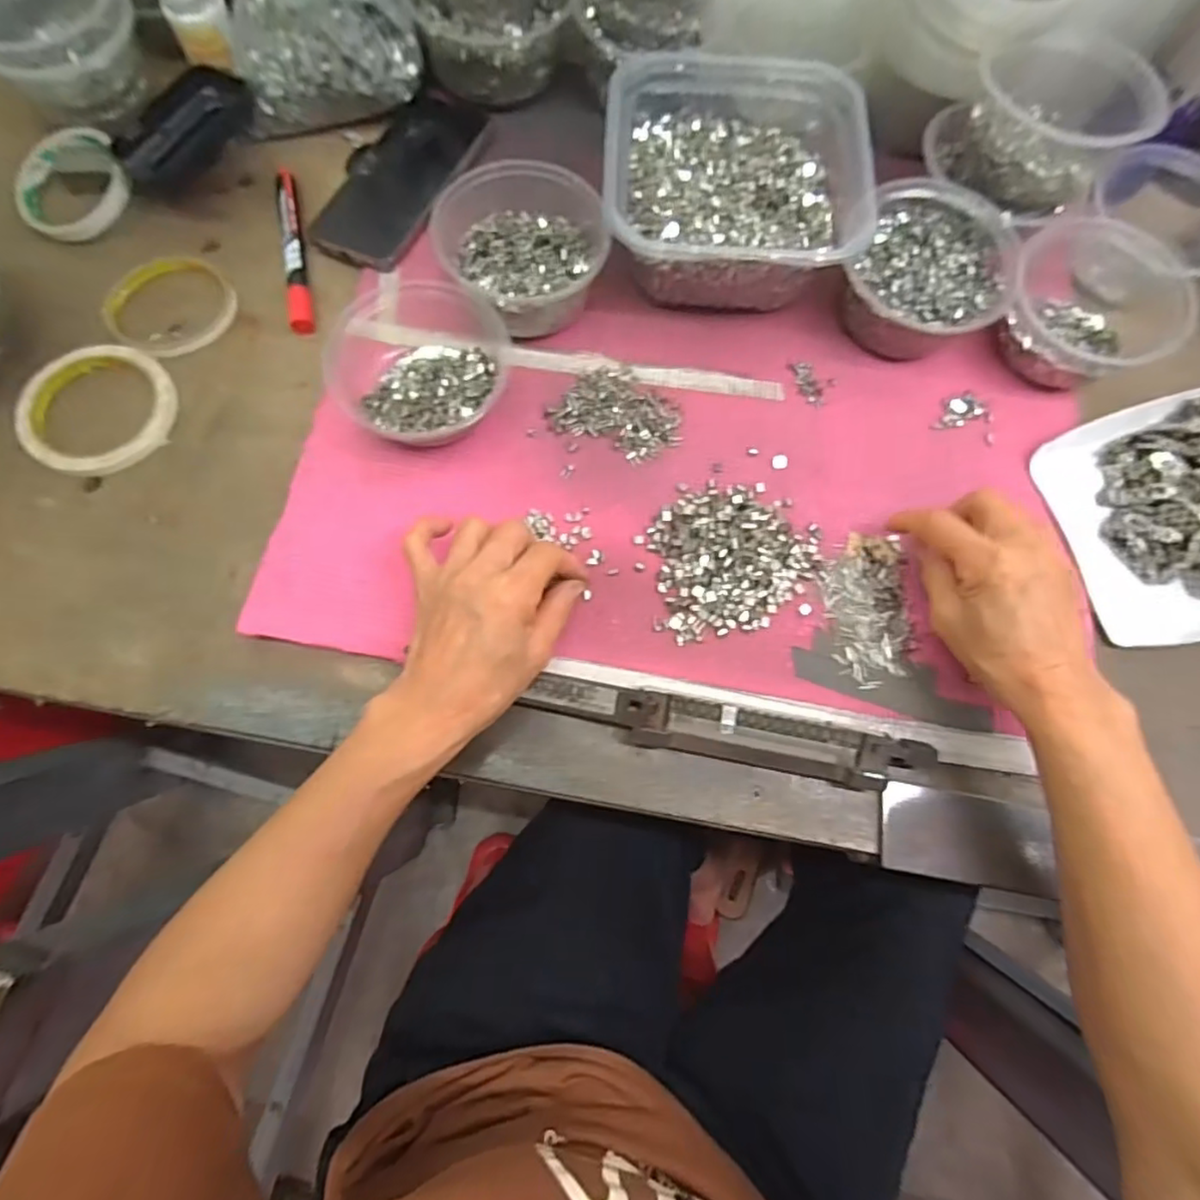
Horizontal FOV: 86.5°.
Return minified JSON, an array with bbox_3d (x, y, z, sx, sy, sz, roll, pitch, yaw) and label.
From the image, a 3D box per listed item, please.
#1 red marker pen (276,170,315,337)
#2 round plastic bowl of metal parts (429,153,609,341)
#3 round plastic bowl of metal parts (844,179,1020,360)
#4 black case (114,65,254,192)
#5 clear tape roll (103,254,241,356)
[{"bbox_3d":[-0.229,-0.265,0.479,0.018,0.013,0.152,-10,73,-5],"label":"red marker pen"},{"bbox_3d":[-0.053,-0.239,0.439,0.106,0.057,0.112,1,72,-2],"label":"round plastic bowl of metal parts"},{"bbox_3d":[0.225,-0.224,0.447,0.104,0.057,0.112,1,73,-2],"label":"round plastic bowl of metal parts"},{"bbox_3d":[-0.319,-0.358,0.491,0.048,0.040,0.111,40,76,10],"label":"black case"},{"bbox_3d":[-0.311,-0.215,0.463,0.084,0.011,0.085,1,72,-2],"label":"clear tape roll"}]

